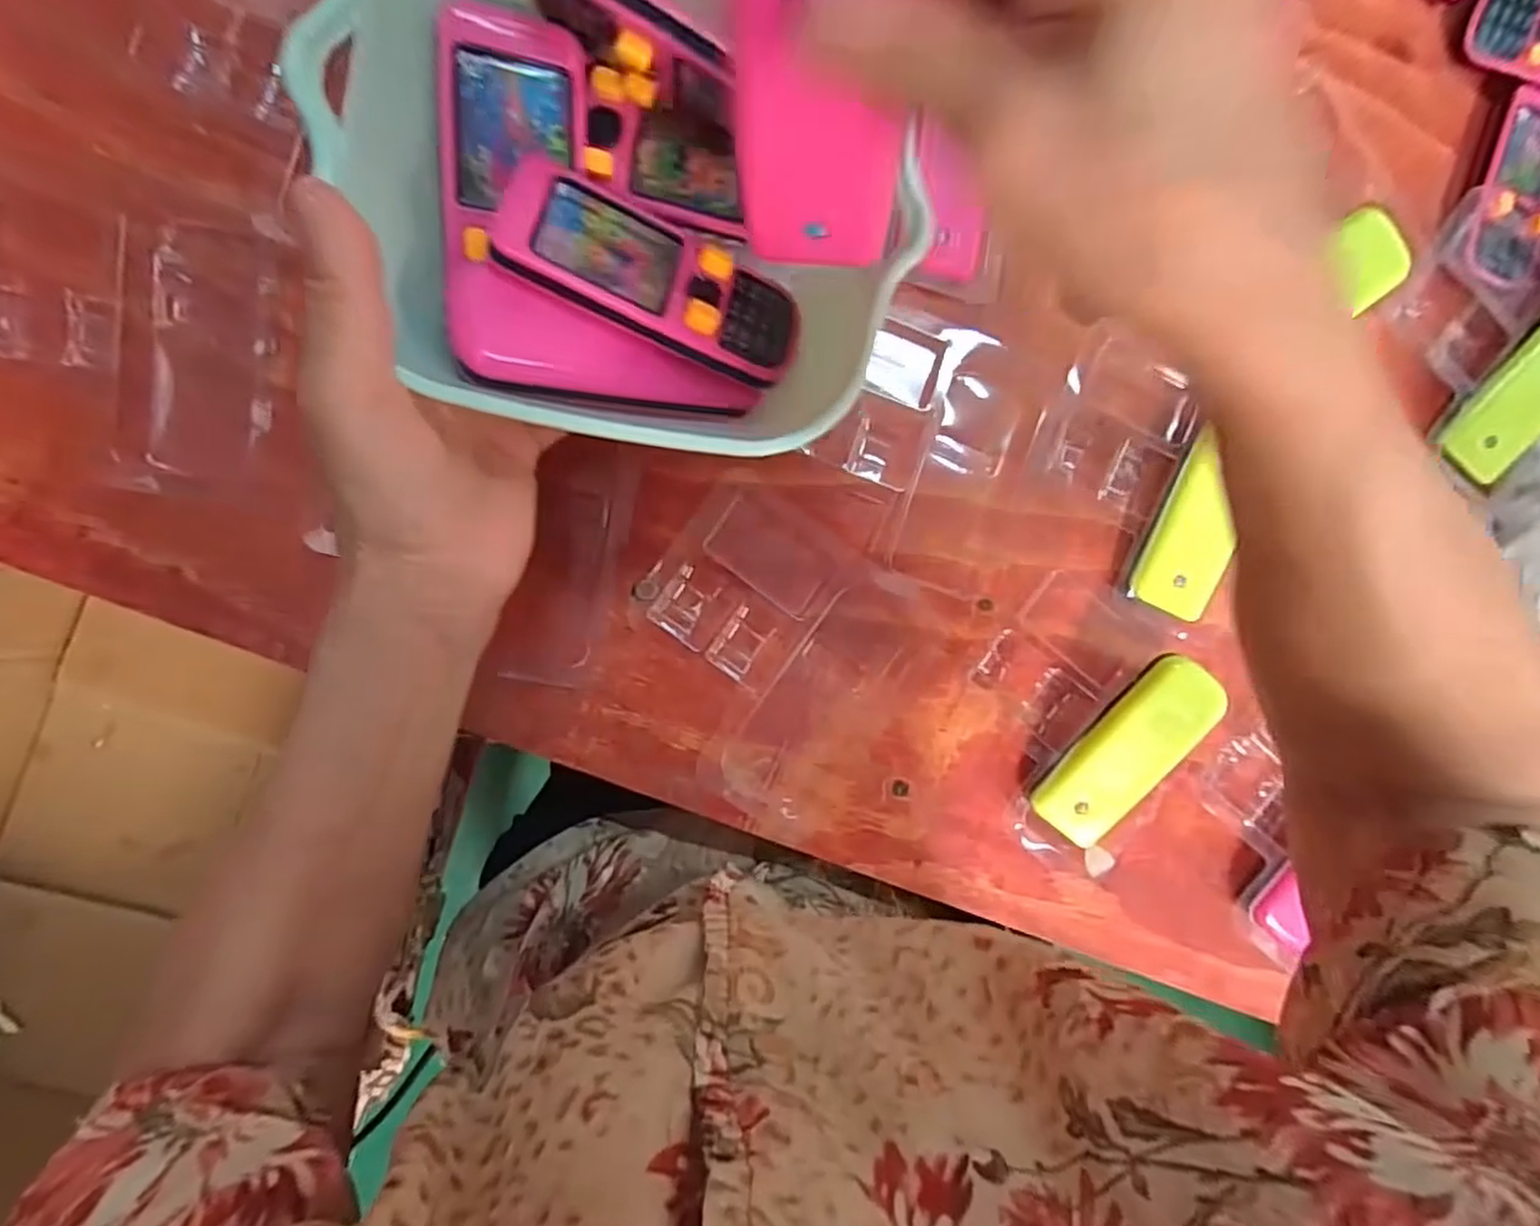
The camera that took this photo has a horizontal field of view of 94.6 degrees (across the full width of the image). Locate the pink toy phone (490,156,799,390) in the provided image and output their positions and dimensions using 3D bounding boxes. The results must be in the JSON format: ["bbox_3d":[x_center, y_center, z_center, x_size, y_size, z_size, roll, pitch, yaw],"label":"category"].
[{"bbox_3d":[-0.036,-0.114,0.241,0.102,0.011,0.046,18,67,-19],"label":"pink toy phone"}]

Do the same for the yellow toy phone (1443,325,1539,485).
[{"bbox_3d":[0.414,-0.123,0.381,0.043,0.016,0.106,33,103,-8],"label":"yellow toy phone"}]

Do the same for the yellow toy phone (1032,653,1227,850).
[{"bbox_3d":[0.178,0.069,0.351,0.043,0.013,0.104,35,103,-8],"label":"yellow toy phone"}]

